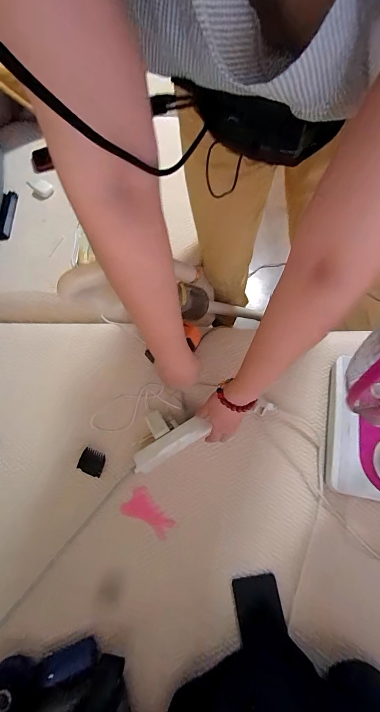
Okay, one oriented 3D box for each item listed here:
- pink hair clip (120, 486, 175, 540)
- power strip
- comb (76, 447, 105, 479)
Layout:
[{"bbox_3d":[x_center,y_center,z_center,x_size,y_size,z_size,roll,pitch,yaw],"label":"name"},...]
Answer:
[{"bbox_3d":[-0.080,0.307,0.612,0.100,0.011,0.058,37,74,14],"label":"pink hair clip"},{"bbox_3d":[-0.037,0.178,0.634,0.157,0.058,0.041,-31,72,-12],"label":"power strip"},{"bbox_3d":[-0.195,0.212,0.627,0.049,0.009,0.045,18,71,8],"label":"comb"}]

